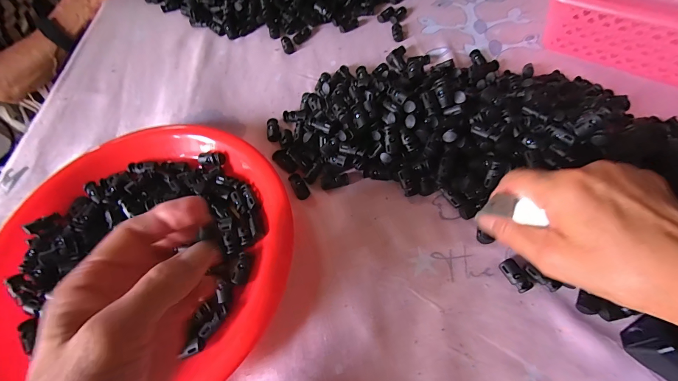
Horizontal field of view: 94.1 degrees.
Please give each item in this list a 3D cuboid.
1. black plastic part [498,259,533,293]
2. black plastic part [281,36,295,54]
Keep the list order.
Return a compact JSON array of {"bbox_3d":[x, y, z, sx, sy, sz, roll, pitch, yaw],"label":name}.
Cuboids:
[{"bbox_3d":[0.145,0.070,0.260,0.011,0.011,0.028,-28,64,-11],"label":"black plastic part"},{"bbox_3d":[-0.069,-0.197,0.426,0.015,0.007,0.032,-16,62,-5],"label":"black plastic part"}]

